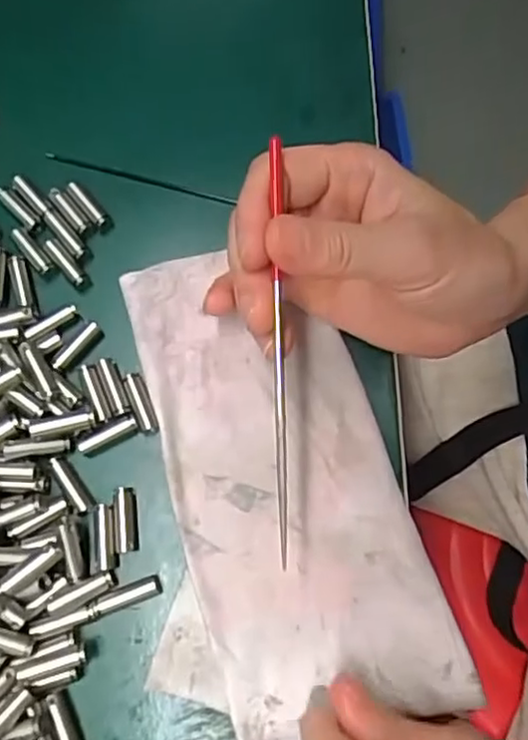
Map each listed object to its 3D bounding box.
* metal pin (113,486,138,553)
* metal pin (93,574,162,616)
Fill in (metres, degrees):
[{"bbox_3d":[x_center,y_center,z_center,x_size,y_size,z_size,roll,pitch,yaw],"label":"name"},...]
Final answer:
[{"bbox_3d":[-0.053,0.058,0.261,0.009,0.009,0.024,-5,74,-2],"label":"metal pin"},{"bbox_3d":[-0.051,0.085,0.255,0.025,0.006,0.008,-18,75,-5],"label":"metal pin"}]

